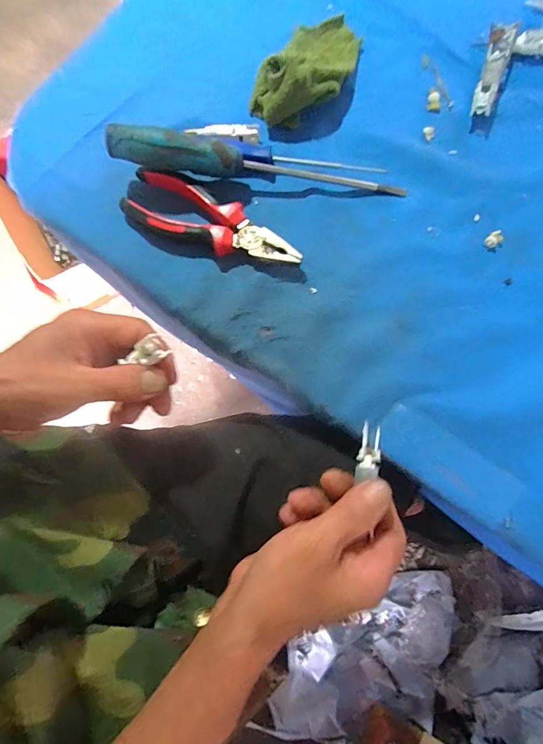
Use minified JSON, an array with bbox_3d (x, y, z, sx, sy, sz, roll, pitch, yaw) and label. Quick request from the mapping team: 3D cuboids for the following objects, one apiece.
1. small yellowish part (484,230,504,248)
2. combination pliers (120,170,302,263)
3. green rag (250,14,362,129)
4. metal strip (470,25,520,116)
[{"bbox_3d":[0.192,-0.114,0.343,0.020,0.004,0.011,-39,81,-8],"label":"small yellowish part"},{"bbox_3d":[-0.052,-0.121,0.340,0.153,0.021,0.053,29,79,6],"label":"combination pliers"},{"bbox_3d":[0.038,-0.285,0.363,0.069,0.040,0.131,27,79,6],"label":"green rag"},{"bbox_3d":[0.204,-0.277,0.370,0.021,0.020,0.099,19,79,4],"label":"metal strip"}]

